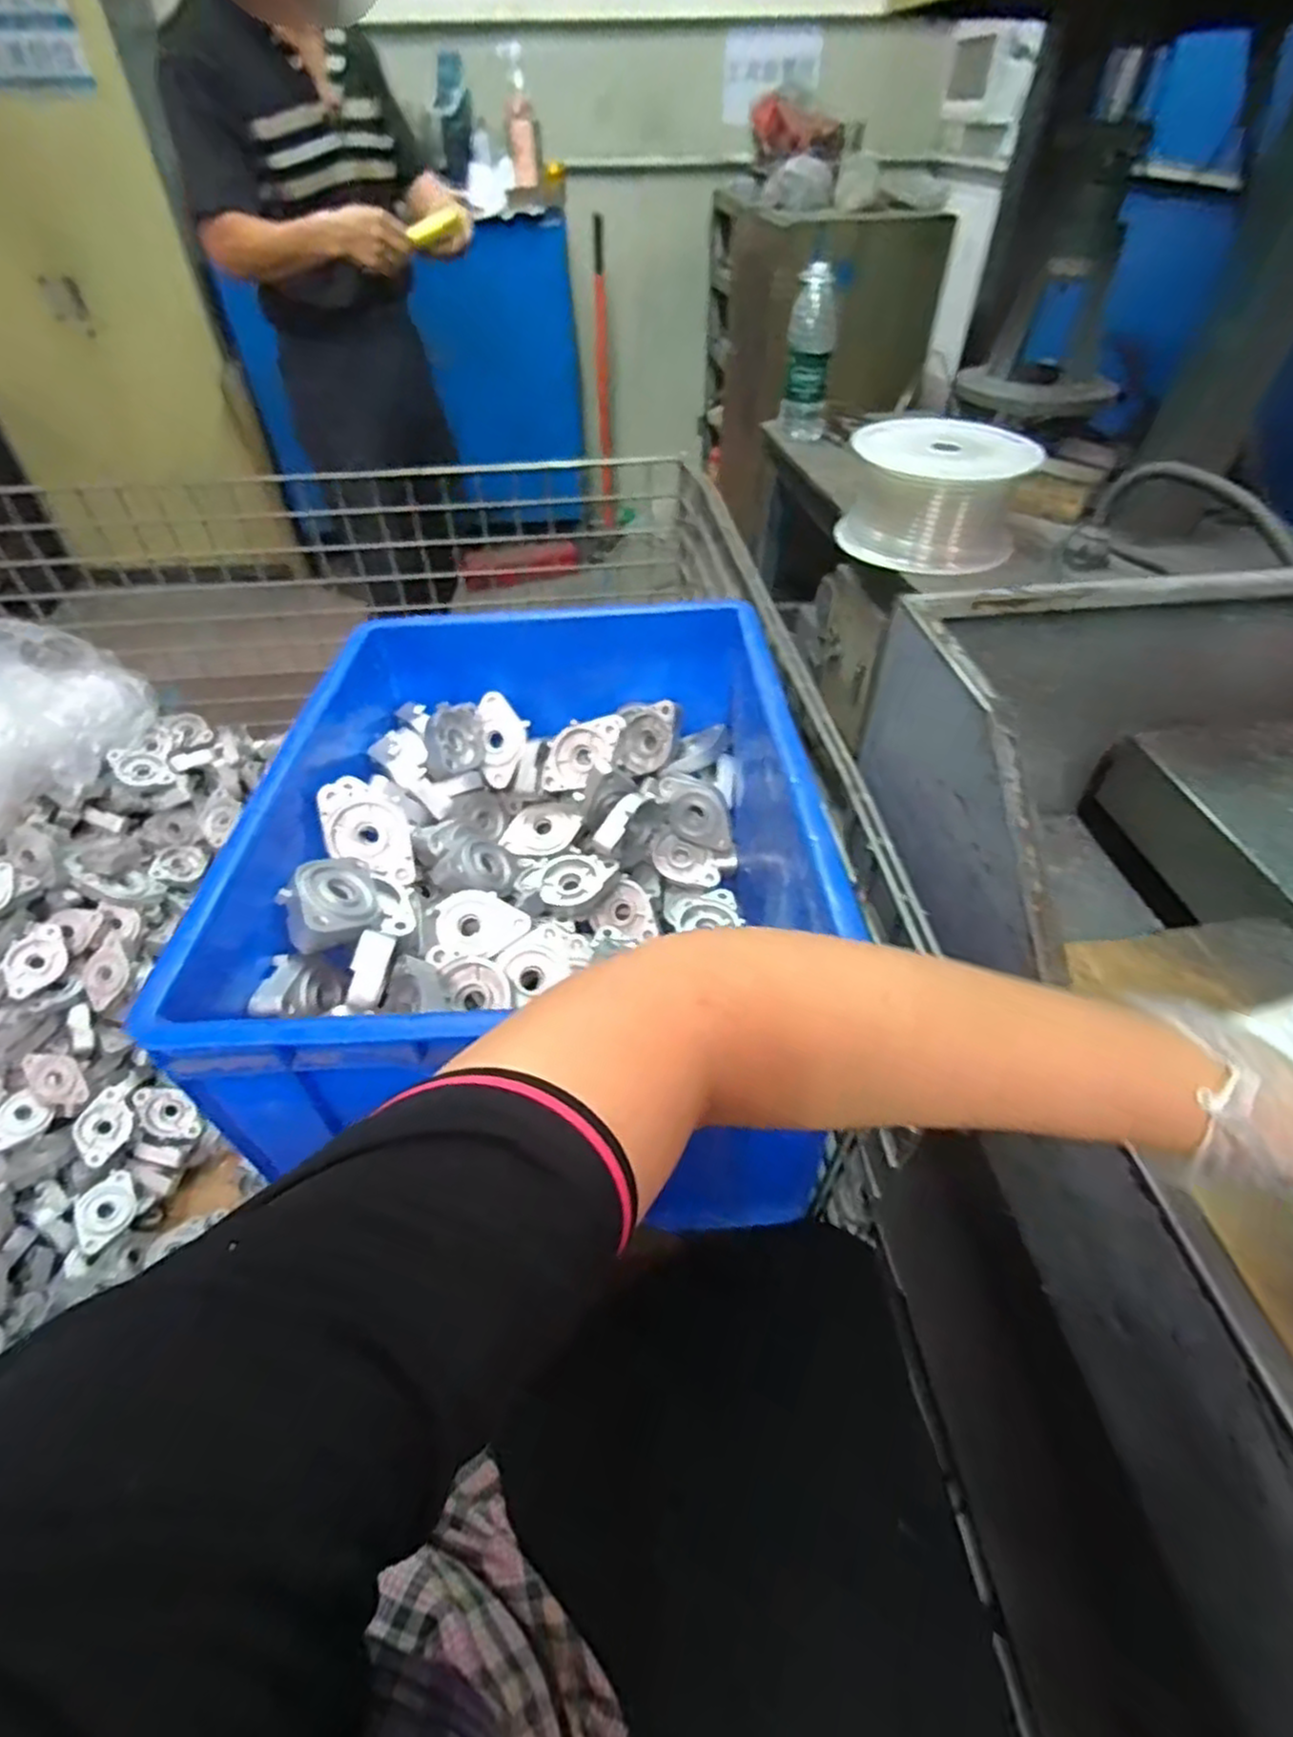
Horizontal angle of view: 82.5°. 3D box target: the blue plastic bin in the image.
[{"bbox_3d":[-0.091,-0.025,0.671,0.424,0.252,0.530,-4,46,-4],"label":"blue plastic bin"}]

